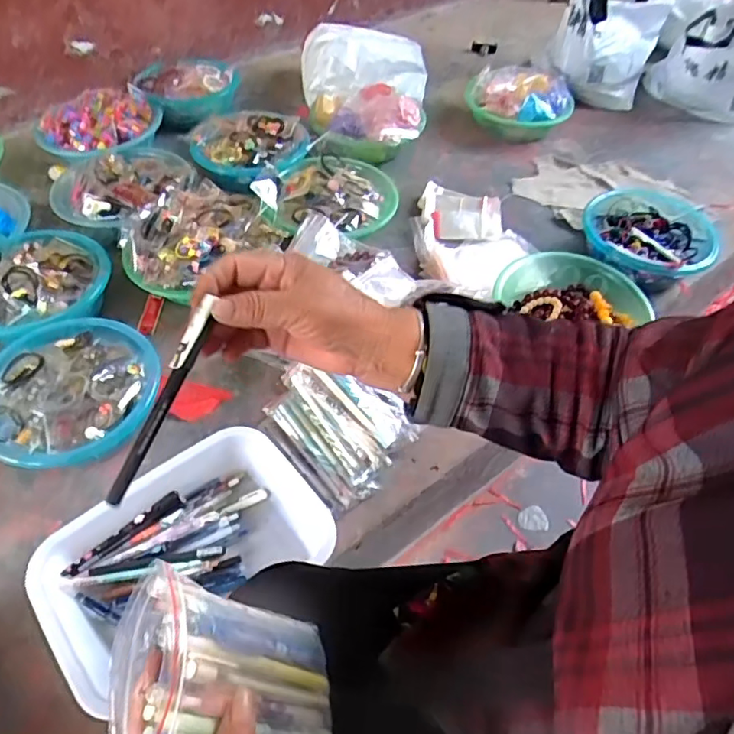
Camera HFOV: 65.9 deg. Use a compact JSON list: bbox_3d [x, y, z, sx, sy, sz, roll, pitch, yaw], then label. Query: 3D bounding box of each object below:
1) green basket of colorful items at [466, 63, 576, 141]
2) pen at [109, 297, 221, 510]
[{"bbox_3d":[0.337,-0.595,1.245,0.229,0.088,0.180,9,52,6],"label":"green basket of colorful items"},{"bbox_3d":[-0.125,0.020,0.350,0.012,0.009,0.134,22,83,15],"label":"pen"}]

